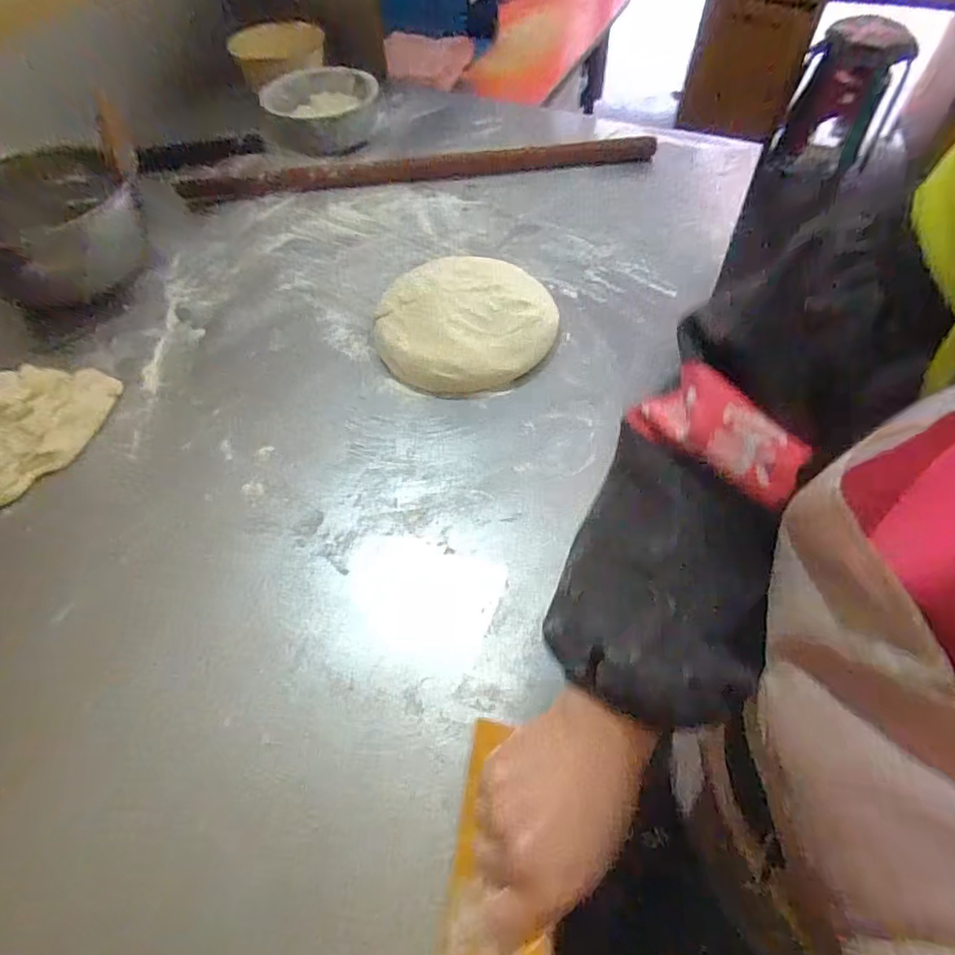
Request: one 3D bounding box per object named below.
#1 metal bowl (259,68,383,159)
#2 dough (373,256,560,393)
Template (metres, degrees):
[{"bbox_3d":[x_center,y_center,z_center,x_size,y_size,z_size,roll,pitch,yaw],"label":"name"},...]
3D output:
[{"bbox_3d":[-0.264,-0.629,0.926,0.199,0.074,0.170,-14,57,-7],"label":"metal bowl"},{"bbox_3d":[-0.014,-0.187,0.631,0.202,0.053,0.192,-1,57,1],"label":"dough"}]

